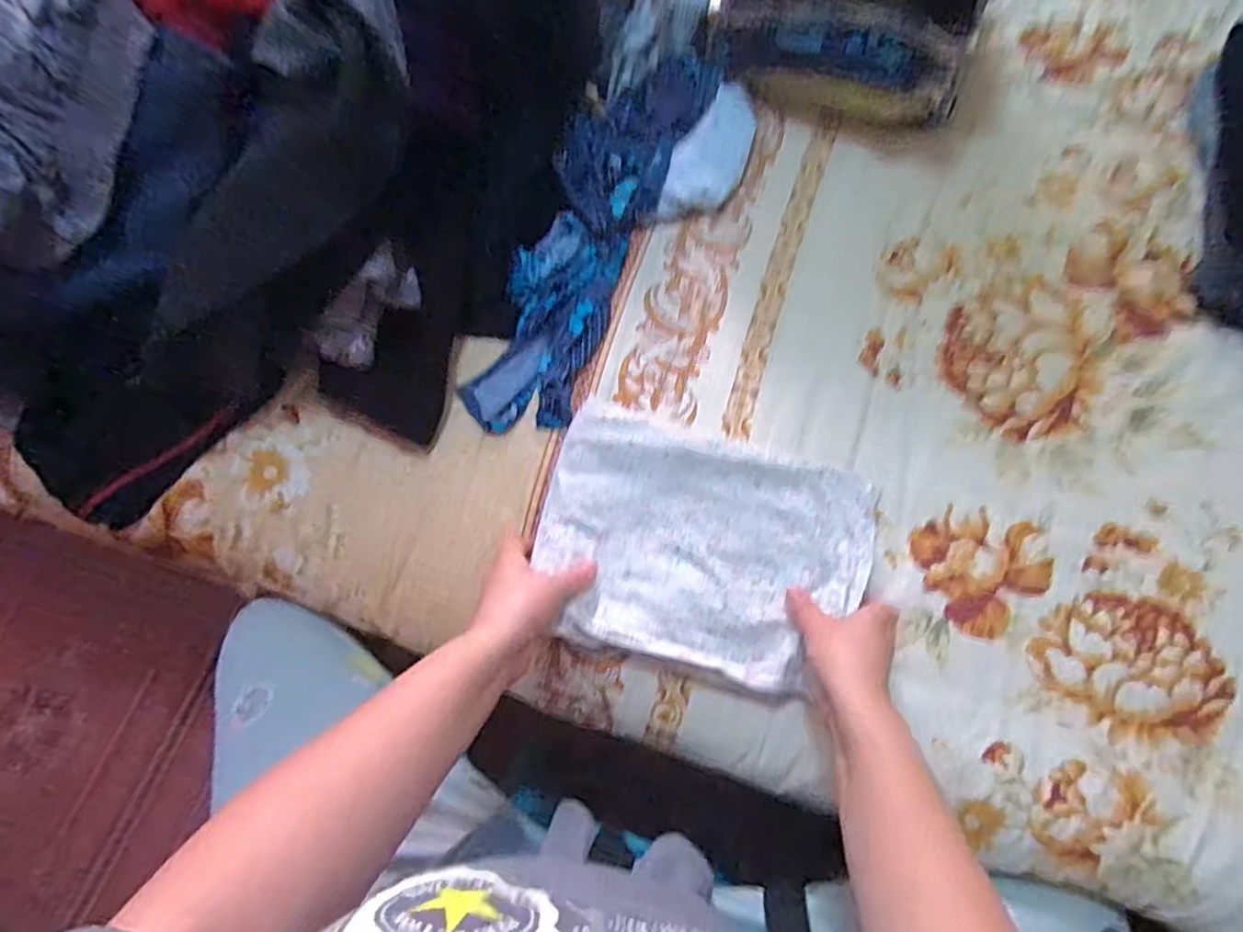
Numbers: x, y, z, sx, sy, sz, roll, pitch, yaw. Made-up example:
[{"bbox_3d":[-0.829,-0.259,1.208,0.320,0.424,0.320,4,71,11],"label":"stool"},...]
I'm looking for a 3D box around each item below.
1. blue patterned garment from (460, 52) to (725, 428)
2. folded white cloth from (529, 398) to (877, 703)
[{"bbox_3d":[-0.028,-0.221,0.636,0.099,0.053,0.411,21,71,7],"label":"blue patterned garment"},{"bbox_3d":[0.064,0.065,0.542,0.256,0.027,0.190,15,71,6],"label":"folded white cloth"}]

